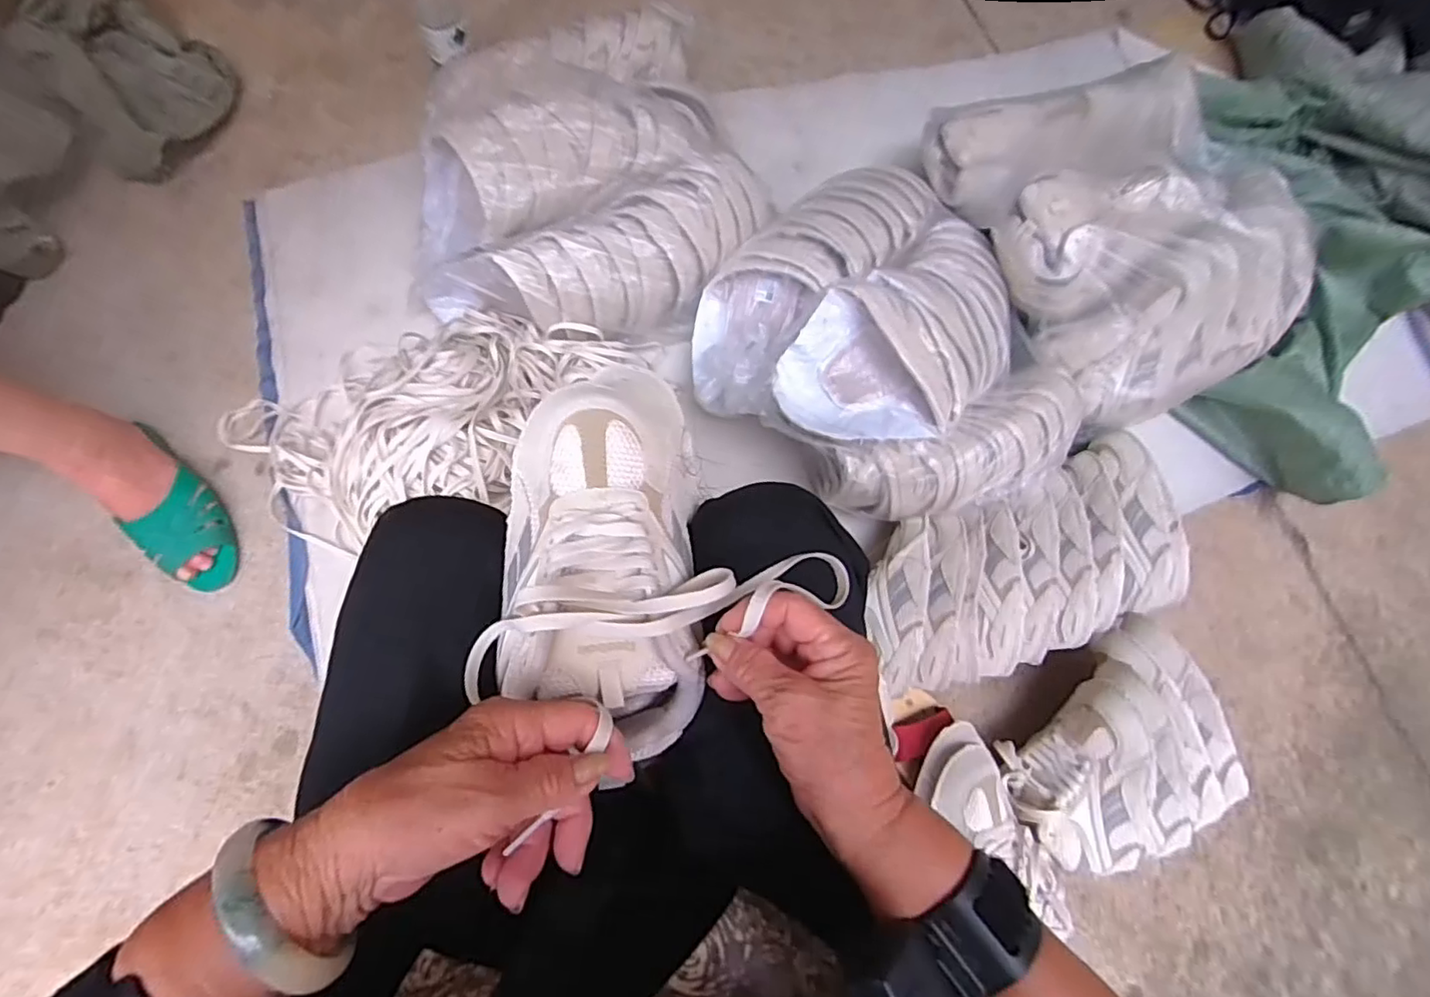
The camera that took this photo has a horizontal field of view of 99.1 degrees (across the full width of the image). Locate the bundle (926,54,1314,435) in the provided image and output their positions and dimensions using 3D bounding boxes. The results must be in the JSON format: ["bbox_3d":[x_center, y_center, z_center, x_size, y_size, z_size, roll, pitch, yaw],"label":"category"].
[{"bbox_3d":[0.520,-0.343,0.757,0.374,0.134,0.444,-18,76,-7],"label":"bundle"}]

